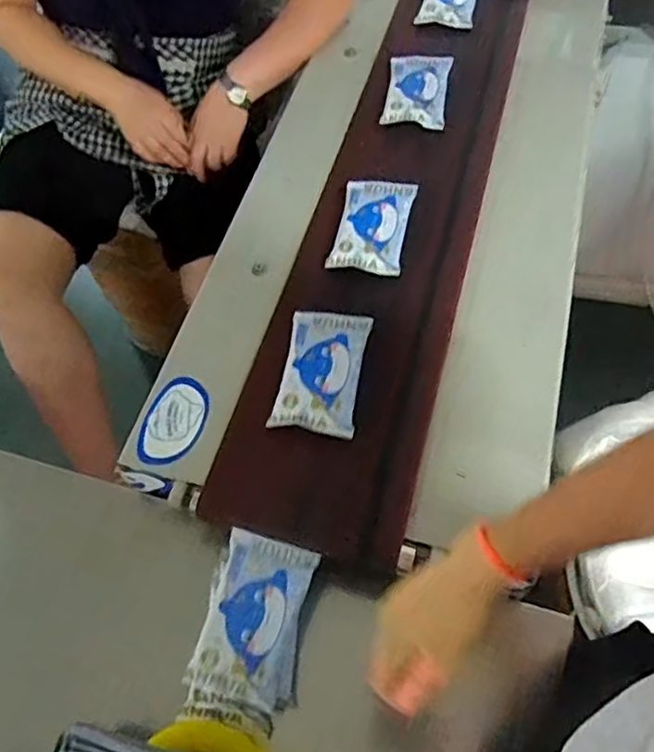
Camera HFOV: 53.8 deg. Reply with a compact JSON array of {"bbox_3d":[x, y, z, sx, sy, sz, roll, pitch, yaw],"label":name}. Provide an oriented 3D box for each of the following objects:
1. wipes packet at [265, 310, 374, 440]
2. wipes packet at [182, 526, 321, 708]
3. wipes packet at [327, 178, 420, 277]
[{"bbox_3d":[-0.004,-0.009,0.676,0.083,0.015,0.145,8,61,6],"label":"wipes packet"},{"bbox_3d":[-0.068,0.219,0.591,0.087,0.034,0.134,13,61,9],"label":"wipes packet"},{"bbox_3d":[0.056,-0.186,0.782,0.084,0.014,0.139,10,61,7],"label":"wipes packet"}]

